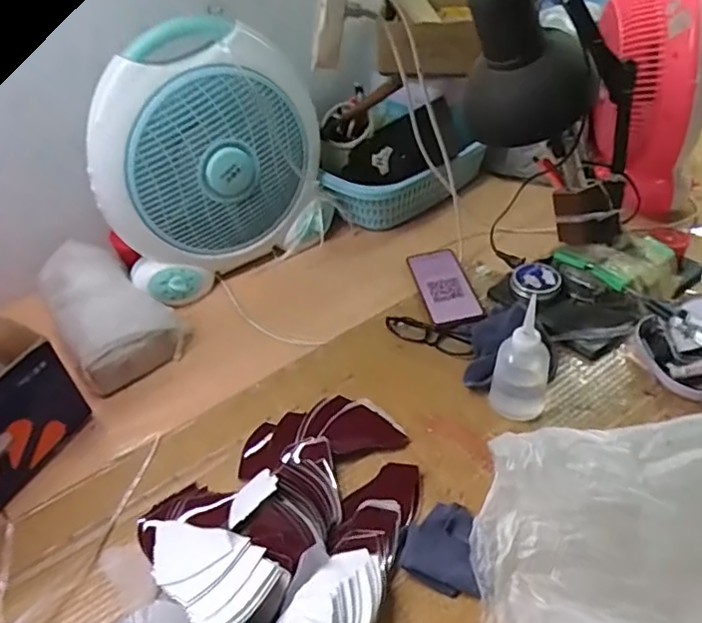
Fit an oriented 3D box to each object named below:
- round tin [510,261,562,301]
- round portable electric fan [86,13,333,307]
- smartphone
[{"bbox_3d":[0.267,-0.048,0.852,0.067,0.017,0.070,-6,50,8],"label":"round tin"},{"bbox_3d":[-0.202,-0.223,0.873,0.326,0.359,0.110,-30,48,-24],"label":"round portable electric fan"},{"bbox_3d":[0.140,-0.038,0.889,0.076,0.015,0.154,-10,43,-5],"label":"smartphone"}]

